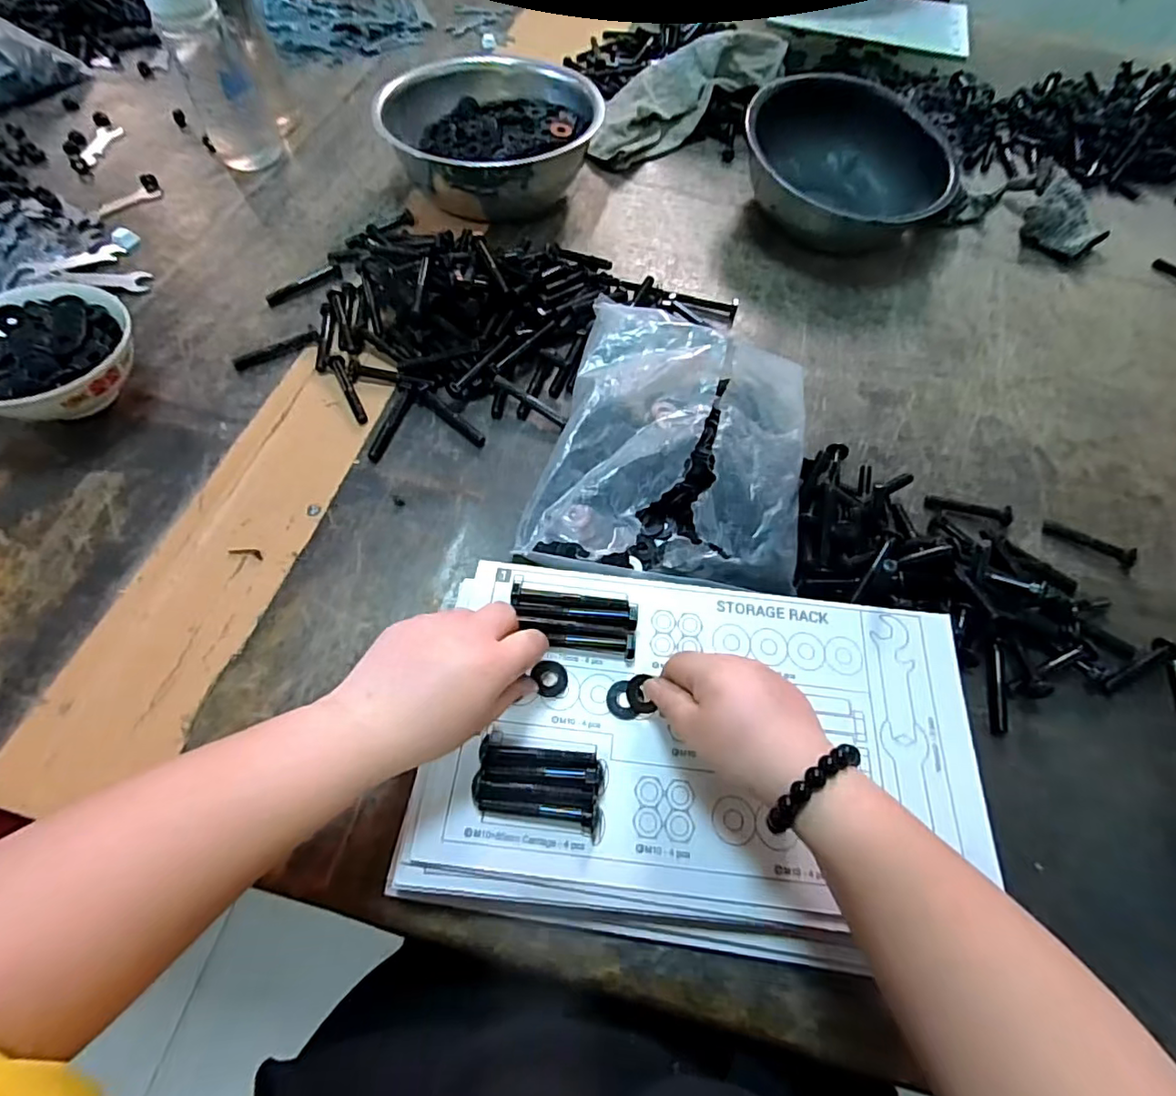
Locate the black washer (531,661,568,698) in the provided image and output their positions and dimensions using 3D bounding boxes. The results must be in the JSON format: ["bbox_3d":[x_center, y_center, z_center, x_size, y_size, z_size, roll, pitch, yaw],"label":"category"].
[{"bbox_3d":[-0.024,0.083,0.372,0.021,0.007,0.023,2,61,-3],"label":"black washer"}]

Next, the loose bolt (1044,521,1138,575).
[{"bbox_3d":[0.425,-0.005,0.487,0.068,0.017,0.015,35,64,15],"label":"loose bolt"}]

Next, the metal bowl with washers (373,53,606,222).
[{"bbox_3d":[-0.114,-0.475,0.666,0.221,0.102,0.186,-18,64,-14],"label":"metal bowl with washers"}]

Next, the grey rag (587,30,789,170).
[{"bbox_3d":[0.116,-0.589,0.758,0.288,0.056,0.105,-37,68,-5],"label":"grey rag"}]

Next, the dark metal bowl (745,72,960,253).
[{"bbox_3d":[0.299,-0.440,0.678,0.235,0.095,0.191,28,63,11],"label":"dark metal bowl"}]

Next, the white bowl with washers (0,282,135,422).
[{"bbox_3d":[-0.448,-0.154,0.487,0.143,0.058,0.132,2,61,-3],"label":"white bowl with washers"}]

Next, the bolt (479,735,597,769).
[{"bbox_3d":[-0.030,0.123,0.344,0.069,0.015,0.014,3,61,-2],"label":"bolt"}]

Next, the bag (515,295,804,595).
[{"bbox_3d":[0.073,-0.080,0.480,0.208,0.064,0.251,13,61,3],"label":"bag"}]

